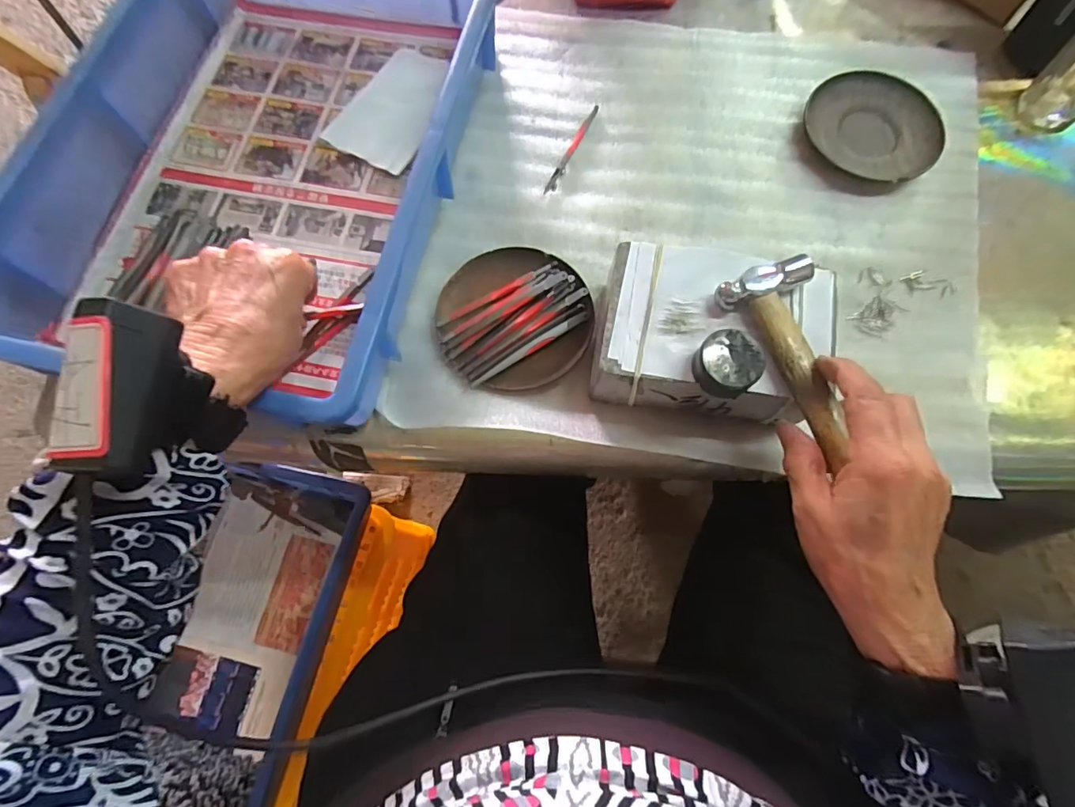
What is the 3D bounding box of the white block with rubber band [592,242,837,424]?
[{"bbox_3d":[0.116,-0.042,0.353,0.143,0.063,0.106,11,71,3],"label":"white block with rubber band"}]

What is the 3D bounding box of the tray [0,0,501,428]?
[{"bbox_3d":[-0.200,-0.200,0.395,0.273,0.077,0.414,11,71,3],"label":"tray"}]

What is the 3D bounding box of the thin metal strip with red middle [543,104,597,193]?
[{"bbox_3d":[0.029,-0.217,0.438,0.008,0.005,0.102,24,73,8],"label":"thin metal strip with red middle"}]

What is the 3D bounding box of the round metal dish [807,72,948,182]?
[{"bbox_3d":[0.285,-0.235,0.435,0.110,0.016,0.095,39,75,12],"label":"round metal dish"}]

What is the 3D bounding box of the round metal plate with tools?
[{"bbox_3d":[-0.018,-0.065,0.381,0.110,0.021,0.111,0,71,0],"label":"round metal plate with tools"}]

